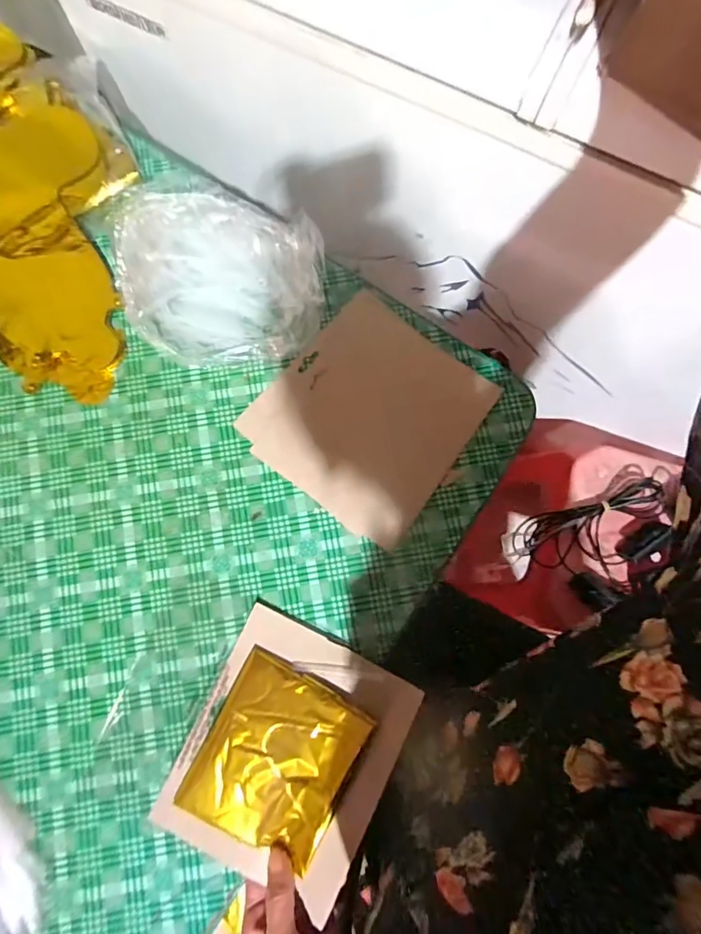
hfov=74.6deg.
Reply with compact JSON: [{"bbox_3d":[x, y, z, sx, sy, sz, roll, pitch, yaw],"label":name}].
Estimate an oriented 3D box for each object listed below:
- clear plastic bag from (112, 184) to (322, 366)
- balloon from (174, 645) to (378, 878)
[{"bbox_3d":[-0.117,-0.176,0.430,0.184,0.085,0.136,-8,79,-1],"label":"clear plastic bag"},{"bbox_3d":[-0.061,0.241,0.381,0.120,0.017,0.134,27,80,5],"label":"balloon"}]

